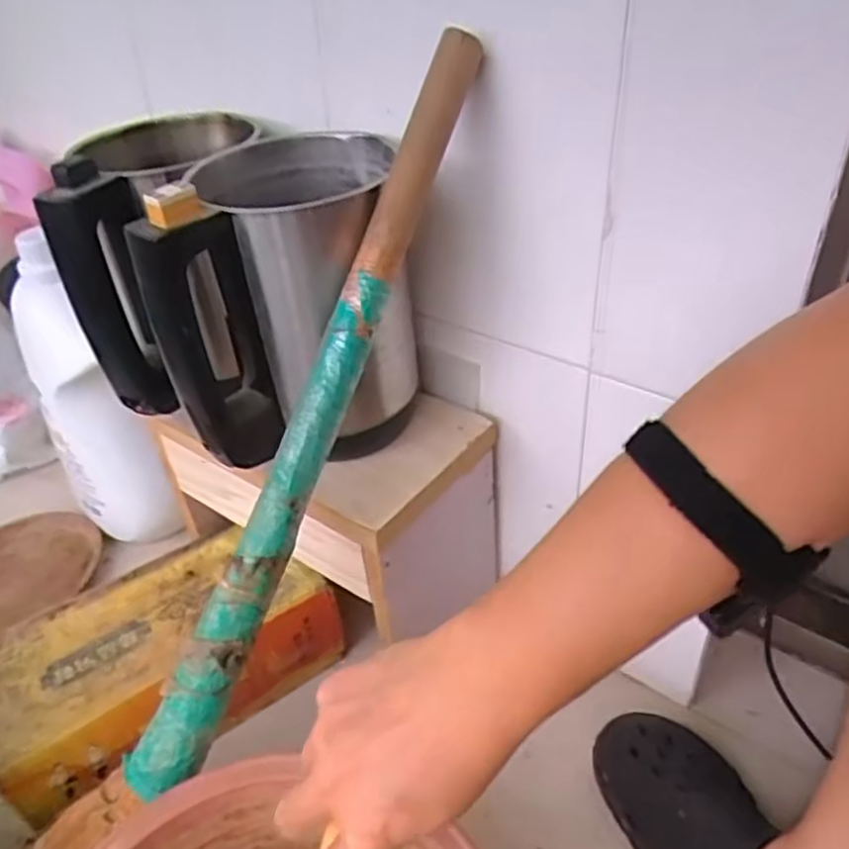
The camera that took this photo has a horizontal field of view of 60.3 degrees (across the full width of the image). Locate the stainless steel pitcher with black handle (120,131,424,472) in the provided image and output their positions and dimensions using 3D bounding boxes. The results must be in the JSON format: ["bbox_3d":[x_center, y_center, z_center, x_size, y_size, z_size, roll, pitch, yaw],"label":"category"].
[{"bbox_3d":[-0.104,-0.082,0.567,0.184,0.252,0.138,-15,39,-15],"label":"stainless steel pitcher with black handle"}]

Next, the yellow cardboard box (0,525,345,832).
[{"bbox_3d":[-0.247,0.215,0.688,0.288,0.101,0.154,-27,43,-27],"label":"yellow cardboard box"}]

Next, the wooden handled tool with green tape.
[{"bbox_3d":[-0.079,0.004,0.472,0.035,0.516,0.032,26,5,33],"label":"wooden handled tool with green tape"}]

